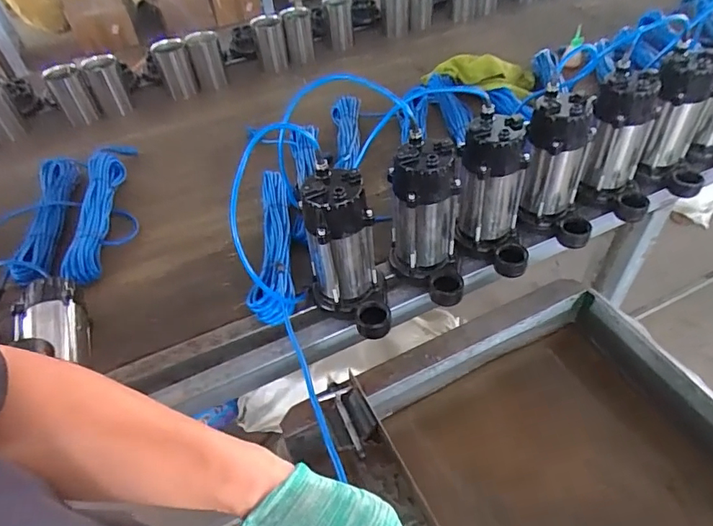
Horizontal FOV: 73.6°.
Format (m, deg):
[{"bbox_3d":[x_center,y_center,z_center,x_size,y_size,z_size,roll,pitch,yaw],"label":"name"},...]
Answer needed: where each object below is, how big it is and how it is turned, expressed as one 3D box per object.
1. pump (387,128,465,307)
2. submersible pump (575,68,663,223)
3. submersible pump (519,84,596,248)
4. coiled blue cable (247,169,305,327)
[{"bbox_3d":[0.114,-0.053,0.750,0.106,0.231,0.151,-6,47,-1],"label":"pump"},{"bbox_3d":[0.477,-0.208,0.858,0.123,0.224,0.121,4,47,9],"label":"submersible pump"},{"bbox_3d":[0.355,-0.163,0.823,0.138,0.215,0.148,11,49,15],"label":"submersible pump"},{"bbox_3d":[-0.166,-0.048,0.884,0.095,0.090,0.373,-11,47,-5],"label":"coiled blue cable"}]

